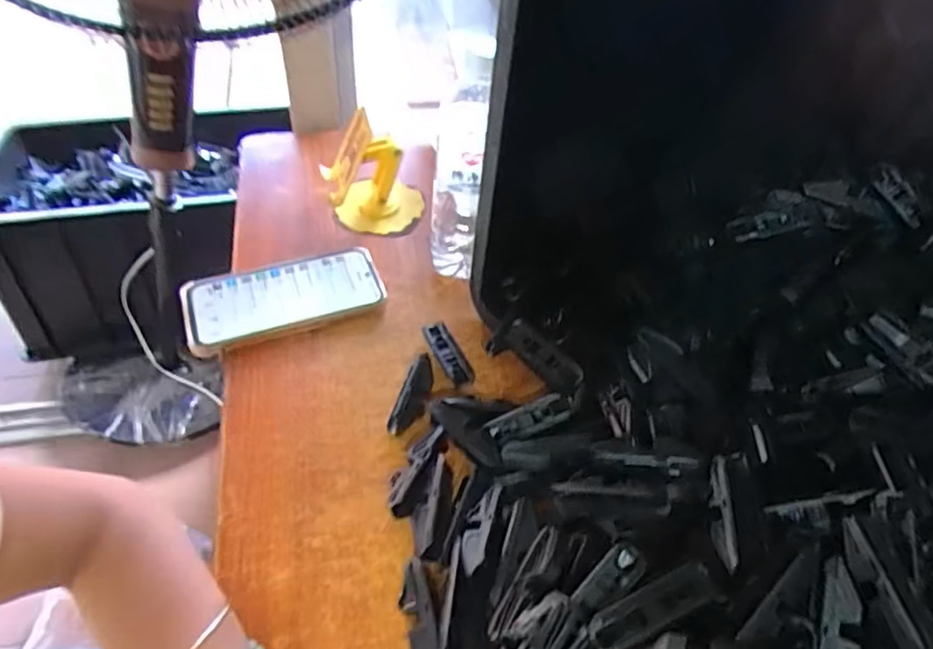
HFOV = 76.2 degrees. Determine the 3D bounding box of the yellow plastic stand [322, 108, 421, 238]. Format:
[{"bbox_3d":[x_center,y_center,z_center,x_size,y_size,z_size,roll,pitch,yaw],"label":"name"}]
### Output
[{"bbox_3d":[-0.094,-0.154,0.601,0.100,0.110,0.085,-5,51,-9],"label":"yellow plastic stand"}]

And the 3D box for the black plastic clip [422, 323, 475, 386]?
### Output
[{"bbox_3d":[-0.015,0.025,0.500,0.019,0.013,0.067,-20,54,-20],"label":"black plastic clip"}]

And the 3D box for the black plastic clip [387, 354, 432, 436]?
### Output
[{"bbox_3d":[-0.043,0.056,0.480,0.023,0.009,0.072,15,50,8],"label":"black plastic clip"}]

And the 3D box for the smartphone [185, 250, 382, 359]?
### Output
[{"bbox_3d":[-0.163,-0.025,0.533,0.168,0.016,0.080,-17,54,-18],"label":"smartphone"}]

